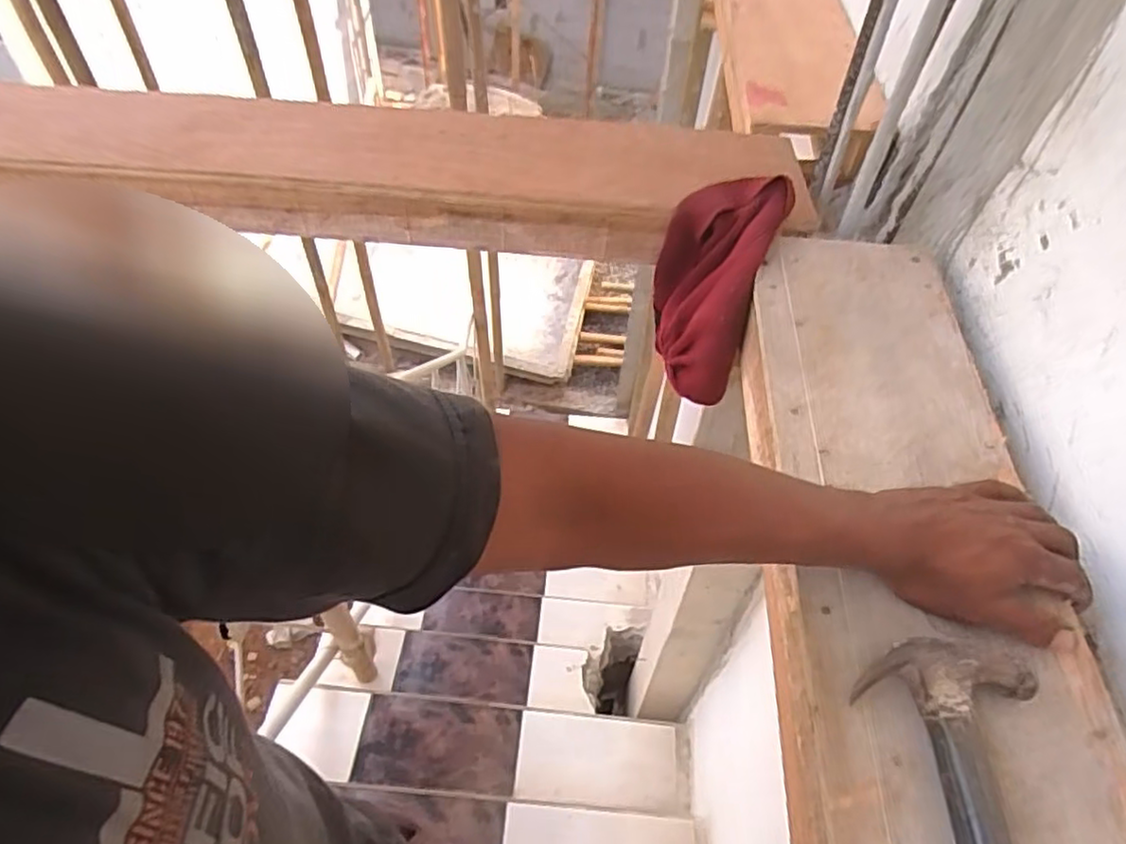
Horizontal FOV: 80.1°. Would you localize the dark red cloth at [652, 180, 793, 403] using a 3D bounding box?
[{"bbox_3d":[0.149,-0.140,0.704,0.113,0.150,0.175,16,53,10],"label":"dark red cloth"}]

